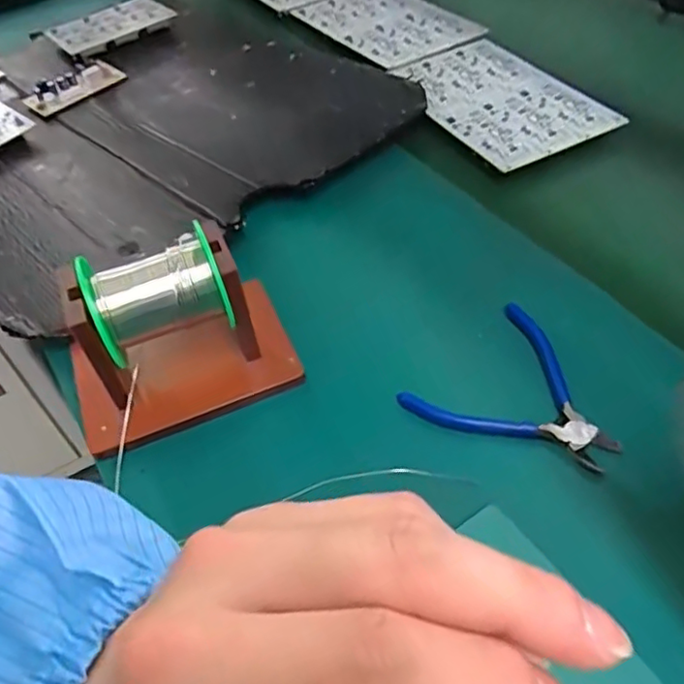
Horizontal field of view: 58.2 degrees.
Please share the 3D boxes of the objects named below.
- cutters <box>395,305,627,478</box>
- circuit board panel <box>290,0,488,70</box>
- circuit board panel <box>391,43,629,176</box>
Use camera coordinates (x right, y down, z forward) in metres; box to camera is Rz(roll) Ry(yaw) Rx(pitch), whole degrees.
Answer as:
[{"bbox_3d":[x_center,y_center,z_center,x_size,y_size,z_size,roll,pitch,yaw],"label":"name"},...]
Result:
[{"bbox_3d":[0.111,0.038,0.374,0.105,0.013,0.109,-36,57,-21],"label":"cutters"},{"bbox_3d":[0.051,-0.362,0.694,0.128,0.008,0.192,-31,55,-18],"label":"circuit board panel"},{"bbox_3d":[0.144,-0.231,0.579,0.128,0.005,0.195,-26,54,-15],"label":"circuit board panel"}]

